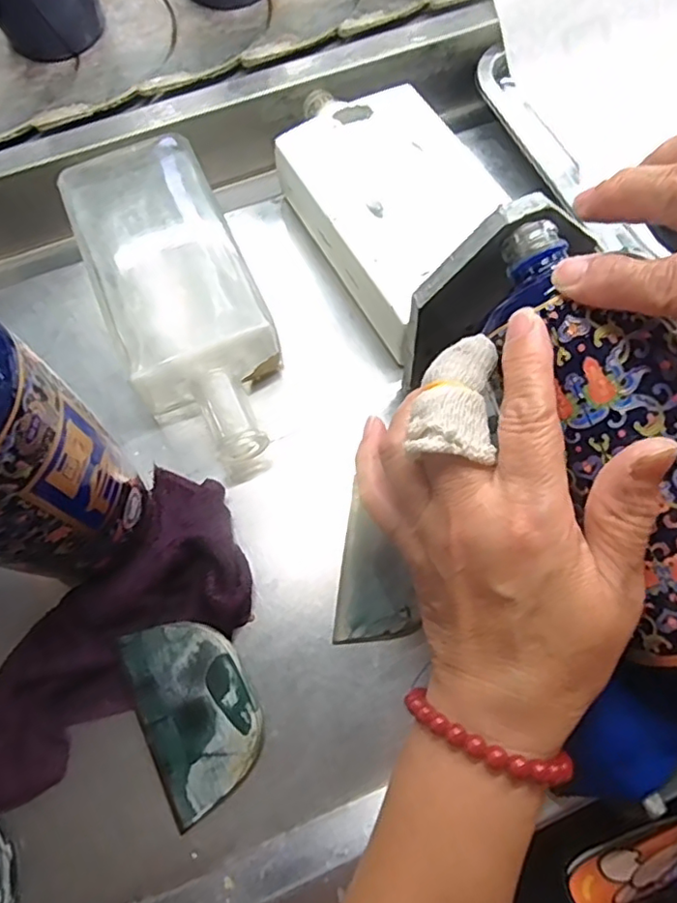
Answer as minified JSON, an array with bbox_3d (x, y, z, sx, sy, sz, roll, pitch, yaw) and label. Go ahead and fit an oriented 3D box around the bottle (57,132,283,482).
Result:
[{"bbox_3d":[-0.097,-0.095,0.374,0.091,0.048,0.229,-23,74,-7],"label":"bottle"}]

